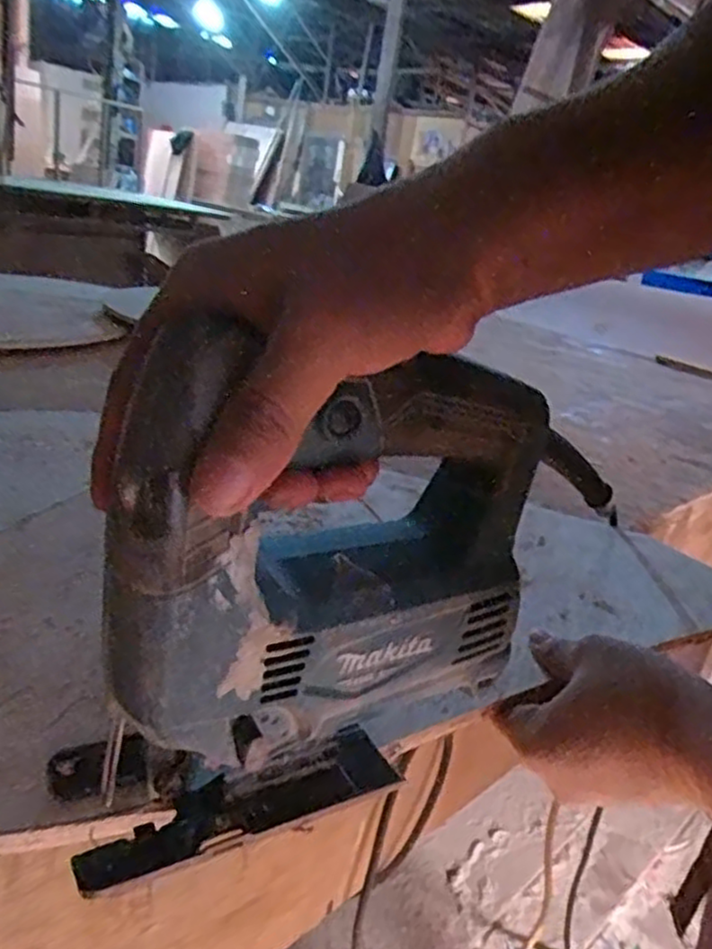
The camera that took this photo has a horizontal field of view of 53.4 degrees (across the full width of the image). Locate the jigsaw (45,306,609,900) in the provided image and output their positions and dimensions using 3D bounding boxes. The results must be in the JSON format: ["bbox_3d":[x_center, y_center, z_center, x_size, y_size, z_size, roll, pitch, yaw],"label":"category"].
[{"bbox_3d":[-0.005,0.042,0.297,0.210,0.200,0.068,-6,19,-32],"label":"jigsaw"}]

